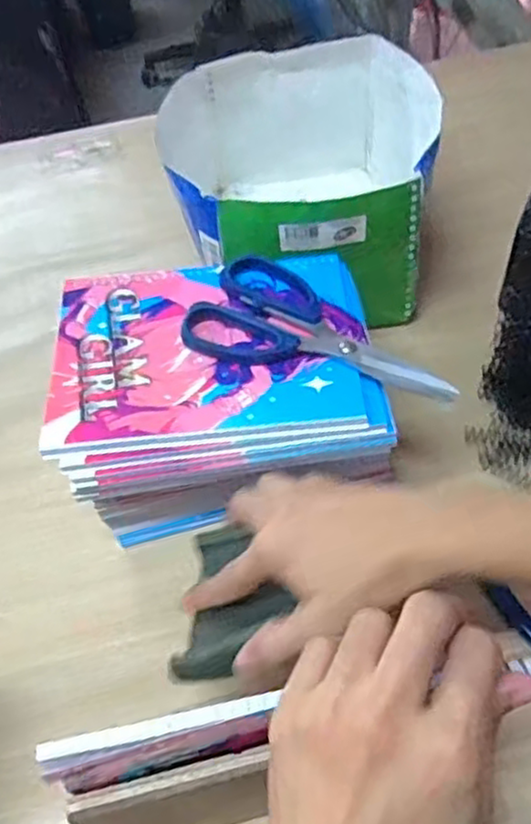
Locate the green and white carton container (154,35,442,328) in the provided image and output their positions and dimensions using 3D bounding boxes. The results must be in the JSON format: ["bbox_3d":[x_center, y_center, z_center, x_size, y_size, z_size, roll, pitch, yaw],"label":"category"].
[{"bbox_3d":[0.032,-0.187,0.616,0.210,0.144,0.223,-8,53,-1],"label":"green and white carton container"}]

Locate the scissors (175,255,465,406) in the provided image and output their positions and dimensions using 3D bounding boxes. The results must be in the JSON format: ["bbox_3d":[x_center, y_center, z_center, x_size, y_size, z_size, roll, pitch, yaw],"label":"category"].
[{"bbox_3d":[0.040,-0.057,0.461,0.171,0.016,0.086,15,56,16],"label":"scissors"}]

